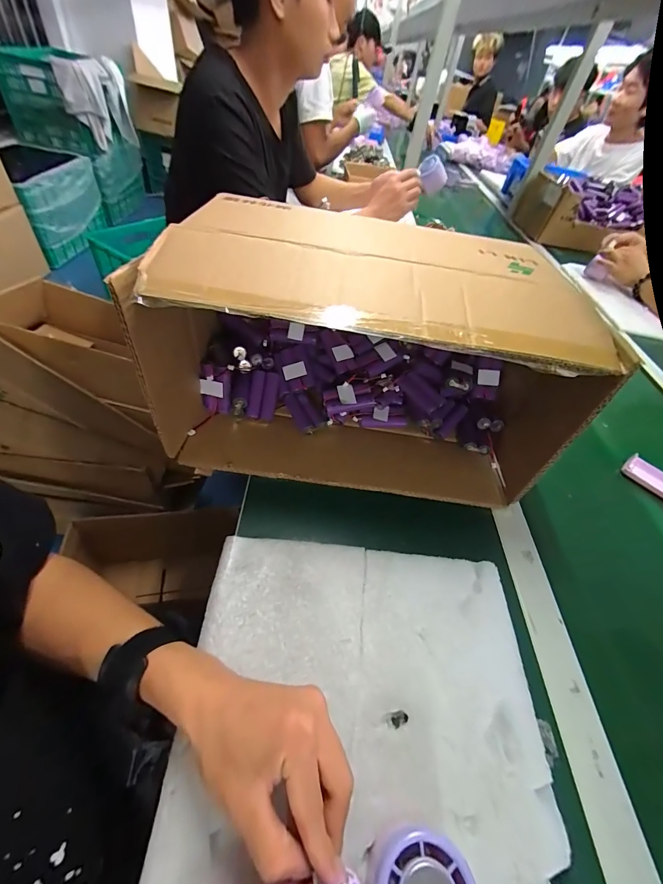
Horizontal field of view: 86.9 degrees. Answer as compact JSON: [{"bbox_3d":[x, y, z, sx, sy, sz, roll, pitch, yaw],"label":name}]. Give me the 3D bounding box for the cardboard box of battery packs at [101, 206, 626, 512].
[{"bbox_3d":[0.041,-0.115,0.426,0.420,0.221,0.274,8,49,1],"label":"cardboard box of battery packs"}]

